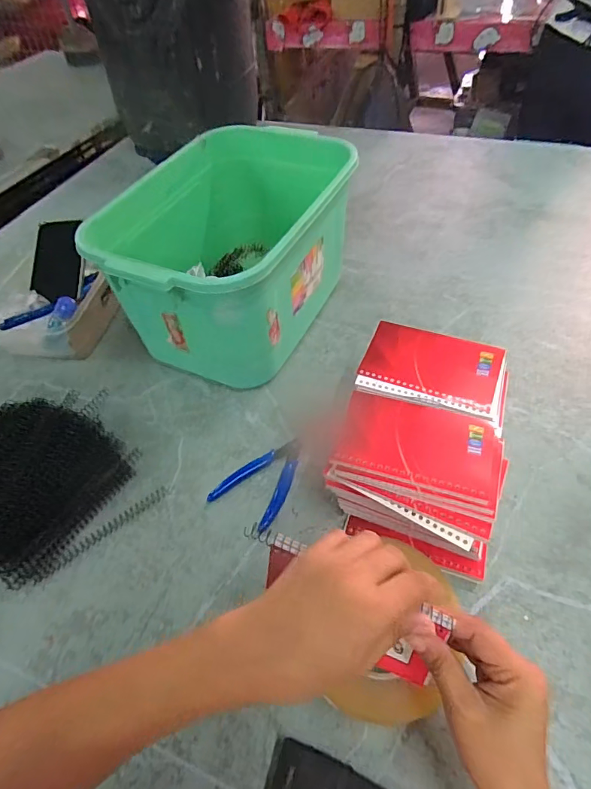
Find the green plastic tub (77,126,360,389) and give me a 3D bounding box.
[{"bbox_3d":[-0.085,-0.181,0.593,0.251,0.186,0.317,21,57,21],"label":"green plastic tub"}]

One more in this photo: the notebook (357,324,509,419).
[{"bbox_3d":[0.136,-0.026,0.436,0.131,0.006,0.097,16,55,17],"label":"notebook"}]

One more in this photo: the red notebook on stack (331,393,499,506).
[{"bbox_3d":[0.105,0.040,0.382,0.128,0.009,0.081,12,54,14],"label":"red notebook on stack"}]

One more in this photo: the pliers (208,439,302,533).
[{"bbox_3d":[-0.031,0.090,0.484,0.071,0.009,0.109,27,59,24],"label":"pliers"}]

